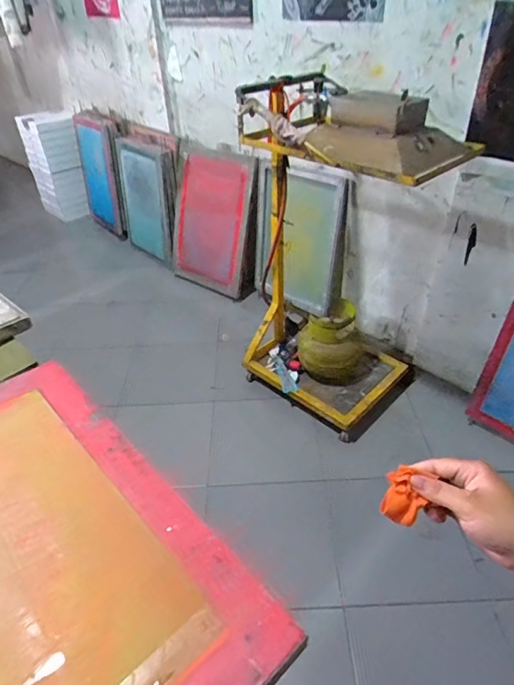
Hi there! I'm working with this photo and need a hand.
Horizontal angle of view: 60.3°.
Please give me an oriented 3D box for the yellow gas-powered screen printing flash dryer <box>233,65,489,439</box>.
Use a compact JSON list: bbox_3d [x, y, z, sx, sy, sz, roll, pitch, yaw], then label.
[{"bbox_3d":[0.291,-0.338,1.662,0.767,1.075,0.605,30,49,34],"label":"yellow gas-powered screen printing flash dryer"}]

